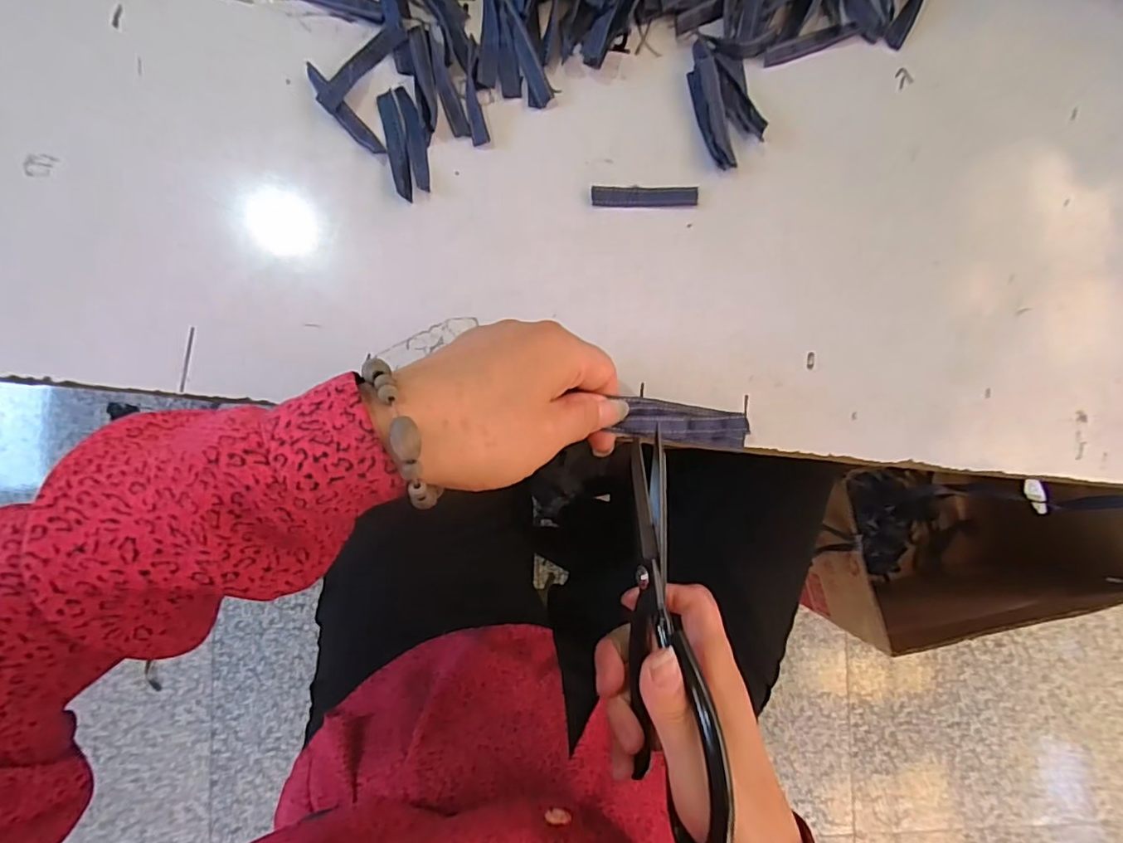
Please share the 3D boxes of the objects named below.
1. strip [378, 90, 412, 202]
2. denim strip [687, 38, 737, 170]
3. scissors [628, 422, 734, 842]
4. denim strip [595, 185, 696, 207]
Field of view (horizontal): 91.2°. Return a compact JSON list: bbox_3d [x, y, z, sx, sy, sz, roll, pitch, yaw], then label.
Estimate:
[{"bbox_3d":[-0.087,-0.146,0.290,0.010,0.004,0.058,-12,88,-4],"label":"strip"},{"bbox_3d":[0.081,-0.171,0.299,0.015,0.007,0.069,-11,88,-4],"label":"denim strip"},{"bbox_3d":[0.048,0.102,0.268,0.021,0.072,0.183,-4,72,-4],"label":"scissors"},{"bbox_3d":[0.045,-0.122,0.297,0.057,0.004,0.011,-1,87,-3],"label":"denim strip"}]

